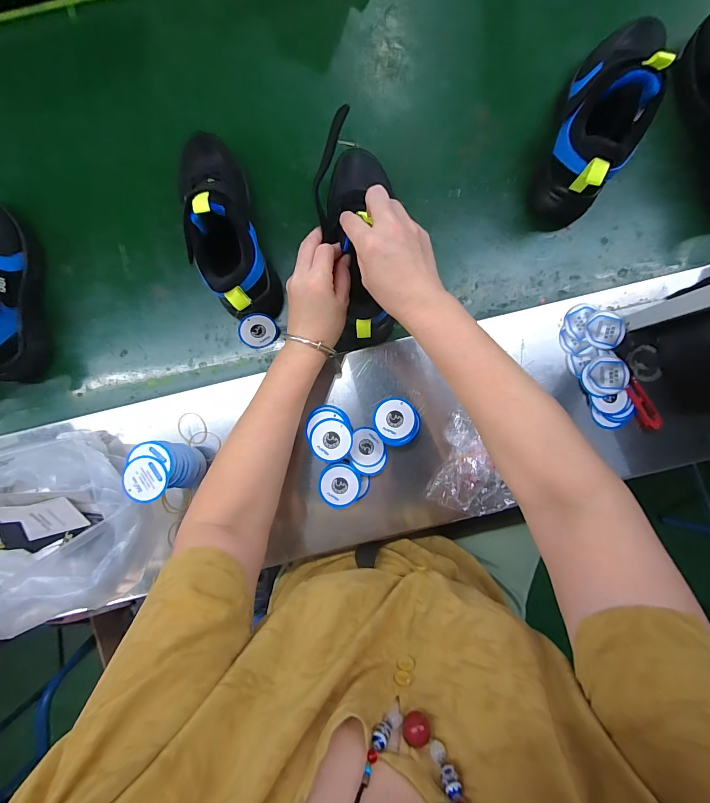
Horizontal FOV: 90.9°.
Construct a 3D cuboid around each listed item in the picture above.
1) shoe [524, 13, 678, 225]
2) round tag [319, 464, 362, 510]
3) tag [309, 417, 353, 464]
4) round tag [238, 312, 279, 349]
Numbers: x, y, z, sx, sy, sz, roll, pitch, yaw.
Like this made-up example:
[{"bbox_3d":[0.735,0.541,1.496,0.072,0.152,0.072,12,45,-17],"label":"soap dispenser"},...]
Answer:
[{"bbox_3d":[0.307,-0.361,0.417,0.079,0.131,0.263,21,90,0],"label":"shoe"},{"bbox_3d":[-0.018,0.102,0.422,0.048,0.011,0.050,9,88,-2],"label":"round tag"},{"bbox_3d":[-0.028,0.045,0.404,0.048,0.004,0.049,8,89,-1],"label":"tag"},{"bbox_3d":[-0.129,-0.094,0.466,0.047,0.006,0.050,-14,124,-22],"label":"round tag"}]

